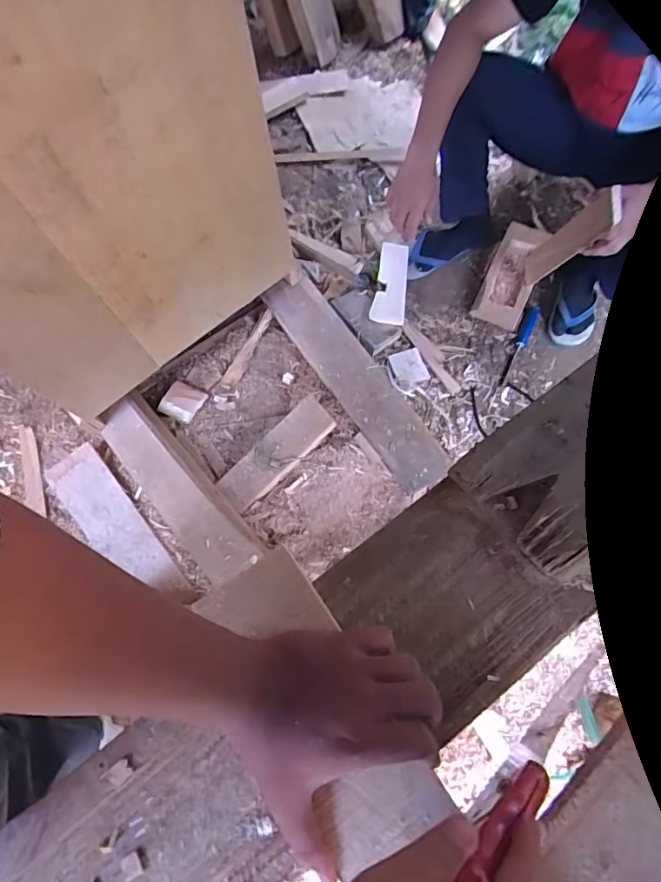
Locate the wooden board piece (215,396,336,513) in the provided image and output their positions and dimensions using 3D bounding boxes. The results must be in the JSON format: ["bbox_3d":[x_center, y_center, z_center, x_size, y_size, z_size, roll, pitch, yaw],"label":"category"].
[{"bbox_3d":[-0.123,0.029,1.144,0.288,0.020,0.098,-45,76,-7],"label":"wooden board piece"}]

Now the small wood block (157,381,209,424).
[{"bbox_3d":[-0.360,-0.097,1.219,0.089,0.019,0.093,24,71,12],"label":"small wood block"}]

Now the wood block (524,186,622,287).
[{"bbox_3d":[0.531,-0.453,1.154,0.024,0.338,0.088,3,90,-6],"label":"wood block"}]

